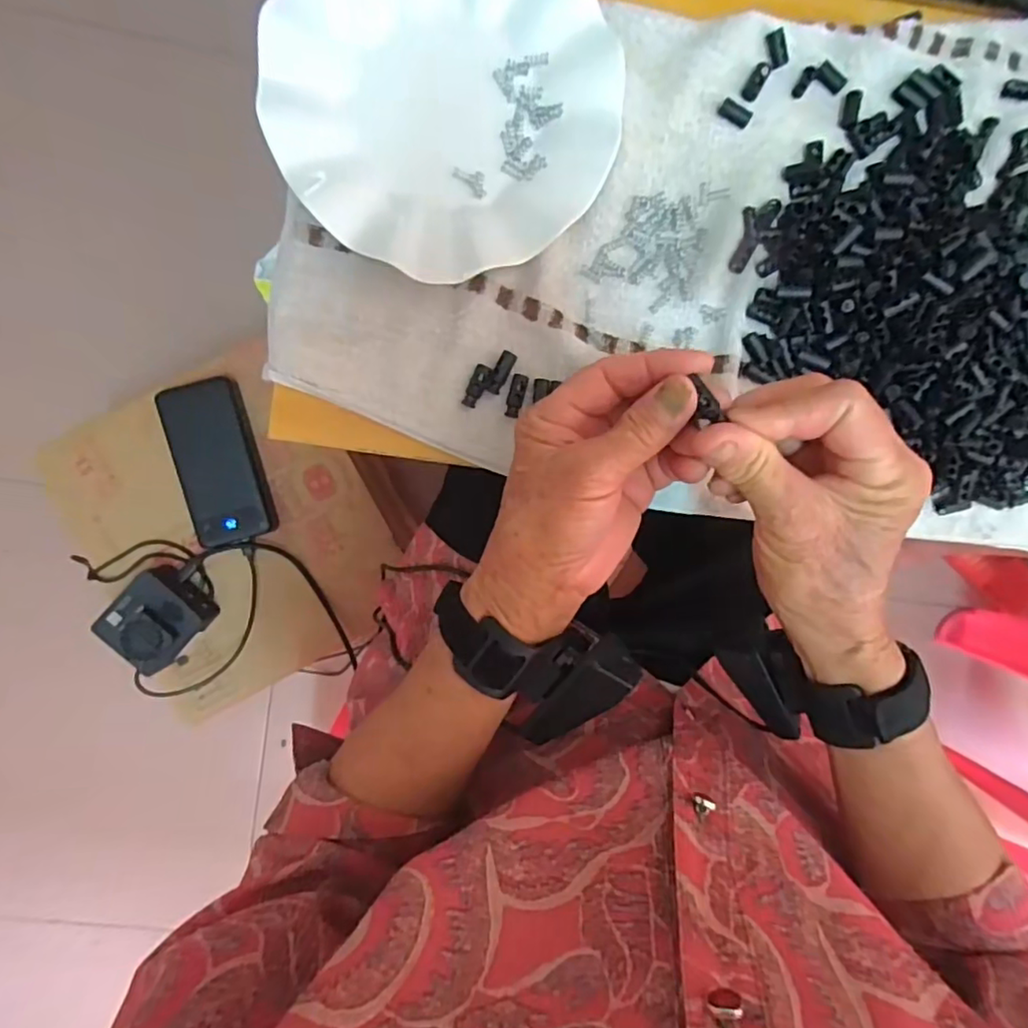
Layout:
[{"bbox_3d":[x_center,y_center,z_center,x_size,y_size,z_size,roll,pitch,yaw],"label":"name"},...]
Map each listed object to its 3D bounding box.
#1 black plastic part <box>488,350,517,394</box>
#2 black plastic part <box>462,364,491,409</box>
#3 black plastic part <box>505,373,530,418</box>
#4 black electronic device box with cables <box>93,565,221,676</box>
[{"bbox_3d":[-0.007,-0.080,0.338,0.009,0.004,0.025,27,91,-5],"label":"black plastic part"},{"bbox_3d":[-0.021,-0.072,0.338,0.010,0.004,0.024,25,91,-5],"label":"black plastic part"},{"bbox_3d":[0.001,-0.067,0.340,0.009,0.004,0.025,16,92,-5],"label":"black plastic part"},{"bbox_3d":[-0.341,0.101,0.580,0.078,0.054,0.081,42,89,-5],"label":"black electronic device box with cables"}]

